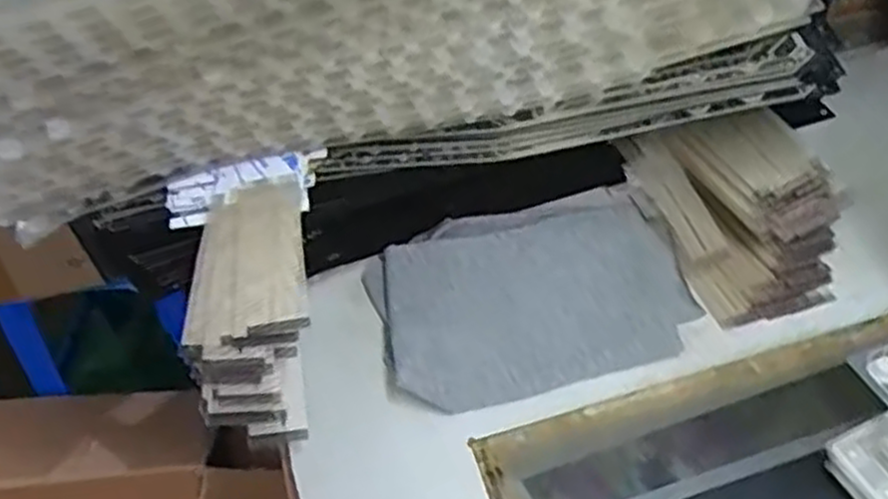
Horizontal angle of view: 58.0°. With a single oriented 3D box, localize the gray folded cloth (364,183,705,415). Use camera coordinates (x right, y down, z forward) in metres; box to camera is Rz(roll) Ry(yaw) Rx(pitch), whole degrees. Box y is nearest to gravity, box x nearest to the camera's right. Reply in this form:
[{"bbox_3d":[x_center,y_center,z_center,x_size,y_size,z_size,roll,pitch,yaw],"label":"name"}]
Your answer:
[{"bbox_3d":[0.047,0.019,0.417,0.163,0.012,0.117,-16,46,-8],"label":"gray folded cloth"}]

